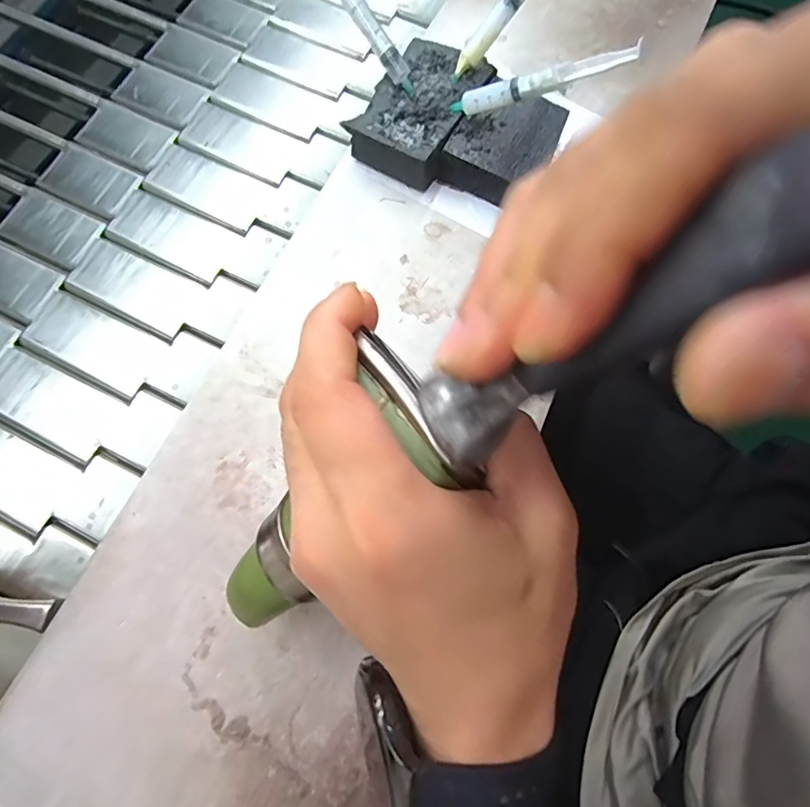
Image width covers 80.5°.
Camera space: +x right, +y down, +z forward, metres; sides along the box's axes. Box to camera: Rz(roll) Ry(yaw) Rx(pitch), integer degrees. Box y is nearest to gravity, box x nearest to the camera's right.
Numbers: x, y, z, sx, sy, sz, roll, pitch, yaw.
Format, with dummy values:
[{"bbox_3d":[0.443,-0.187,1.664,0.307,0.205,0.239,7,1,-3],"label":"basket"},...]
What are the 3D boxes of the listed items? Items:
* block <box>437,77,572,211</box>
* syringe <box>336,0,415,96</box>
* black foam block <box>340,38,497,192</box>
[{"bbox_3d":[0.089,-0.223,0.415,0.083,0.036,0.100,27,74,8],"label":"block"},{"bbox_3d":[-0.031,-0.313,0.394,0.013,0.014,0.119,-42,103,-12],"label":"syringe"},{"bbox_3d":[0.017,-0.257,0.421,0.079,0.034,0.126,33,75,9],"label":"black foam block"}]

